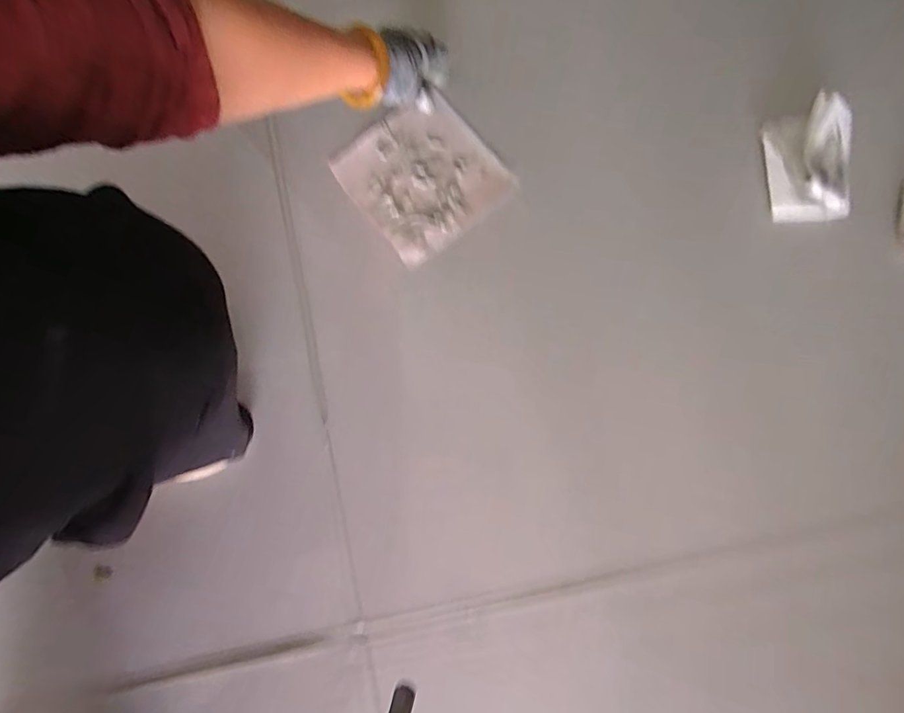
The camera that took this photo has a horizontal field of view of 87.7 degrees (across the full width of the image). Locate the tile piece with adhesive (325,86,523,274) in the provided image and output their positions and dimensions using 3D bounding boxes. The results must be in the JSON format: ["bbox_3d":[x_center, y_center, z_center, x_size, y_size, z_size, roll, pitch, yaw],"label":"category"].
[{"bbox_3d":[-0.035,-0.217,0.566,0.156,0.023,0.173,-37,79,-7],"label":"tile piece with adhesive"}]

